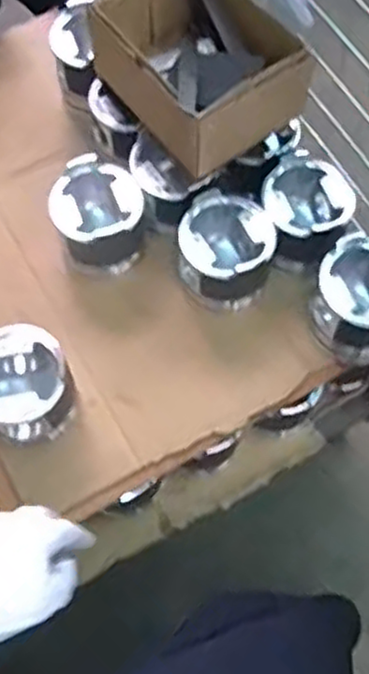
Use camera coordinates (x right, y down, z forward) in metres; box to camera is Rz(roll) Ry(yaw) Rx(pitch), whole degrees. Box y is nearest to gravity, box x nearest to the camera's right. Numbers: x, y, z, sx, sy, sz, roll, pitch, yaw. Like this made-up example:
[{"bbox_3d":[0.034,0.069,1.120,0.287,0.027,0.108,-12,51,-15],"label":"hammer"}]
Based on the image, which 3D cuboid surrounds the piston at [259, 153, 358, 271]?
[{"bbox_3d":[0.132,-0.133,0.836,0.091,0.099,0.098,0,65,1],"label":"piston"}]

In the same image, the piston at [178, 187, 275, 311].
[{"bbox_3d":[0.045,-0.086,0.816,0.095,0.106,0.104,0,65,1],"label":"piston"}]

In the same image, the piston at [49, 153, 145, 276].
[{"bbox_3d":[-0.096,-0.132,0.836,0.099,0.090,0.115,-17,66,-7],"label":"piston"}]

